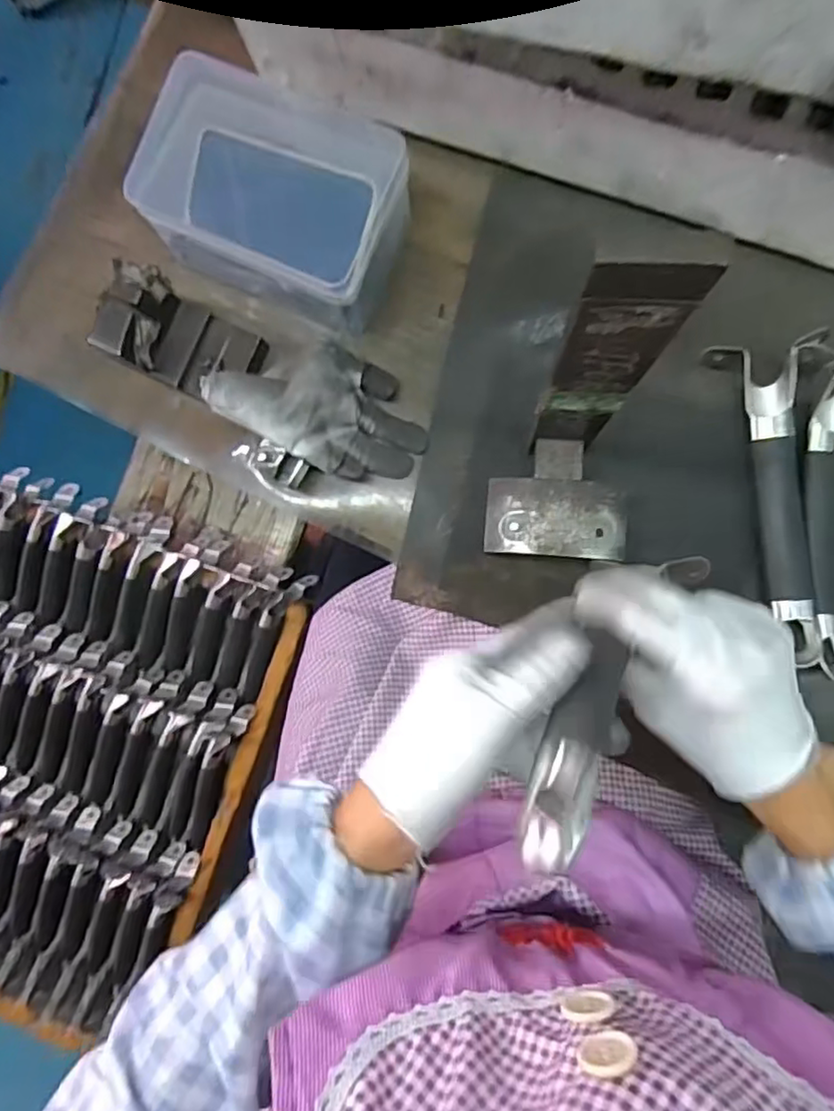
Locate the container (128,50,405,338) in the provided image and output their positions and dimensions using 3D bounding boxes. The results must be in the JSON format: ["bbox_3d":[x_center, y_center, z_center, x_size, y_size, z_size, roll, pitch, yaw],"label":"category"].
[{"bbox_3d":[-0.101,-0.258,0.463,0.181,0.082,0.117,26,89,8],"label":"container"}]

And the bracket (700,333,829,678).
[{"bbox_3d":[0.239,-0.037,0.424,0.062,0.033,0.210,-3,85,6],"label":"bracket"}]

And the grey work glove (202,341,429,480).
[{"bbox_3d":[-0.064,-0.108,0.453,0.137,0.073,0.089,29,89,8],"label":"grey work glove"}]

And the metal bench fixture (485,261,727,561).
[{"bbox_3d":[0.081,-0.045,0.316,0.087,0.220,0.074,4,86,7],"label":"metal bench fixture"}]

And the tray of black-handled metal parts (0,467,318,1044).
[{"bbox_3d":[-0.459,0.210,0.749,0.545,0.063,0.575,19,88,8],"label":"tray of black-handled metal parts"}]

